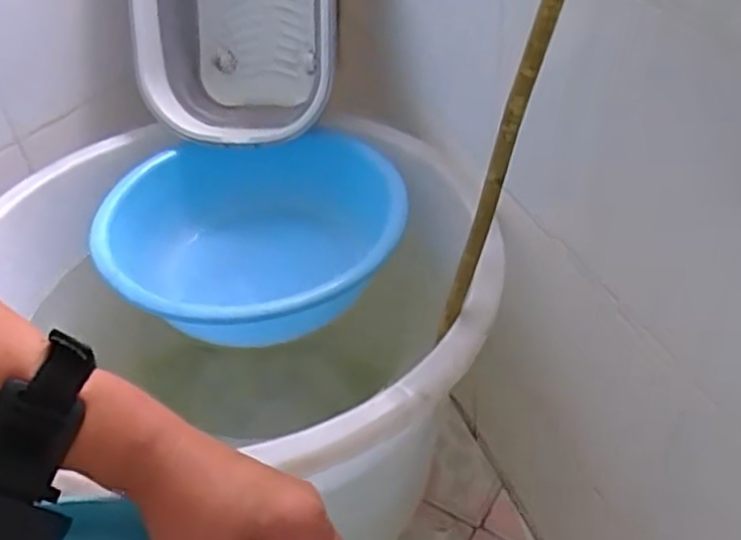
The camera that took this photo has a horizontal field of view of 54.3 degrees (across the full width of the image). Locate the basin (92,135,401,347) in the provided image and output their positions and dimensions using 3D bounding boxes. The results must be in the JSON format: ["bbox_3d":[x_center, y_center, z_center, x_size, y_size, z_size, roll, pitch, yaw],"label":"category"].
[{"bbox_3d":[-0.132,-0.010,0.838,0.326,0.151,0.314,-3,42,2],"label":"basin"}]

